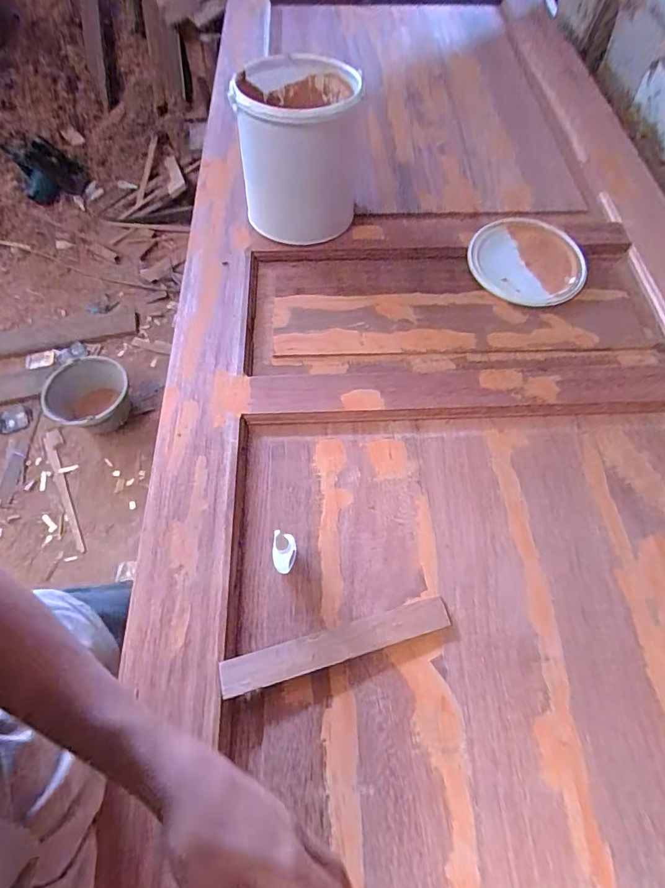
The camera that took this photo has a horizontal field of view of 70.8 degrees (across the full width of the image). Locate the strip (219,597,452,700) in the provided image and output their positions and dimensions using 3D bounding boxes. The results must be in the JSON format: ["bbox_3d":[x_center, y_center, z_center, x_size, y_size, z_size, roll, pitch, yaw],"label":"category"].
[{"bbox_3d":[0.006,0.200,0.468,0.231,0.014,0.033,-14,62,-8],"label":"strip"}]

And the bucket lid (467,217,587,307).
[{"bbox_3d":[0.310,-0.295,0.742,0.174,0.013,0.184,0,61,0],"label":"bucket lid"}]

